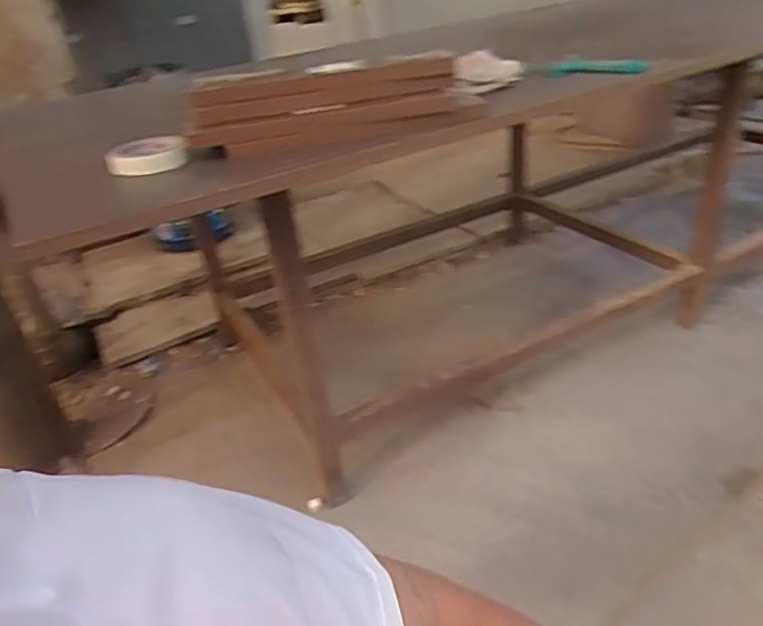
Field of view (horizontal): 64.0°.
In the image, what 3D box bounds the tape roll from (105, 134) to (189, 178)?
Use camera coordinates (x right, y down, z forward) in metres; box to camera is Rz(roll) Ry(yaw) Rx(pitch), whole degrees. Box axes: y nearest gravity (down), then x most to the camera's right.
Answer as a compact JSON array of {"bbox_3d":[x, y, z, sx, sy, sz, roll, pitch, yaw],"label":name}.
[{"bbox_3d":[-0.287,-0.192,0.748,0.091,0.027,0.091,-19,34,-18],"label":"tape roll"}]

